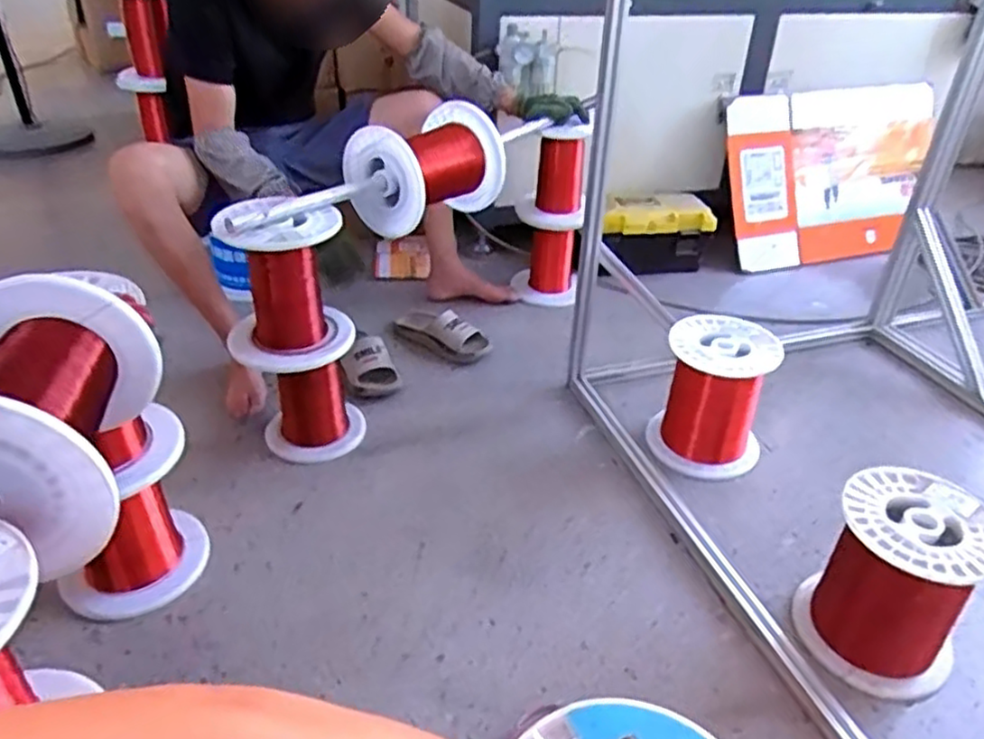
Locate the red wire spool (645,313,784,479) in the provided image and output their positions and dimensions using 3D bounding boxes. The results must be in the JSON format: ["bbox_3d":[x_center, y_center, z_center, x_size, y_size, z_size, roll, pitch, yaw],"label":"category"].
[{"bbox_3d":[0.429,0.048,1.382,0.210,0.228,0.214,14,37,17],"label":"red wire spool"}]

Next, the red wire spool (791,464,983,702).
[{"bbox_3d":[0.565,0.300,1.001,0.200,0.238,0.206,1,35,-1],"label":"red wire spool"}]

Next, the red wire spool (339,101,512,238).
[{"bbox_3d":[-0.123,-0.376,1.363,0.183,0.184,0.282,20,38,24],"label":"red wire spool"}]

